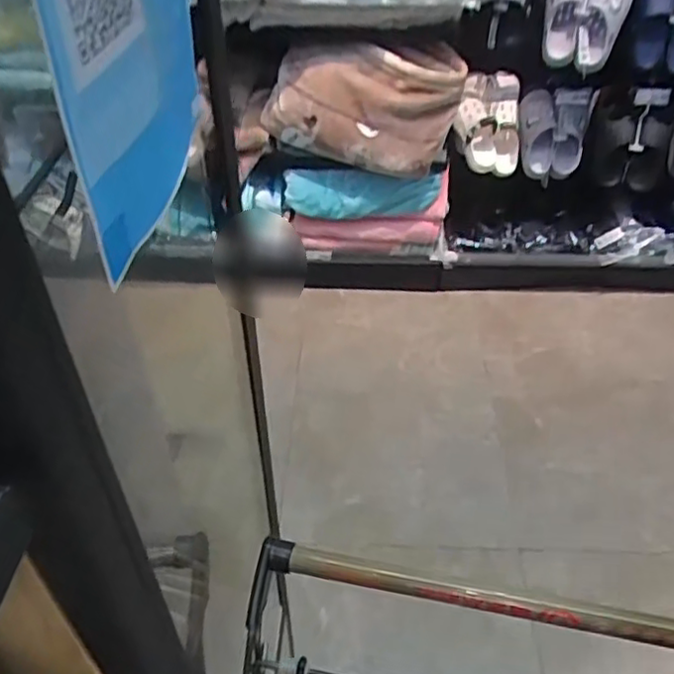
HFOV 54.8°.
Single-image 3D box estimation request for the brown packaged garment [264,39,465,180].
[{"bbox_3d":[0.055,-0.659,1.808,0.544,0.332,0.150,22,46,24],"label":"brown packaged garment"}]

